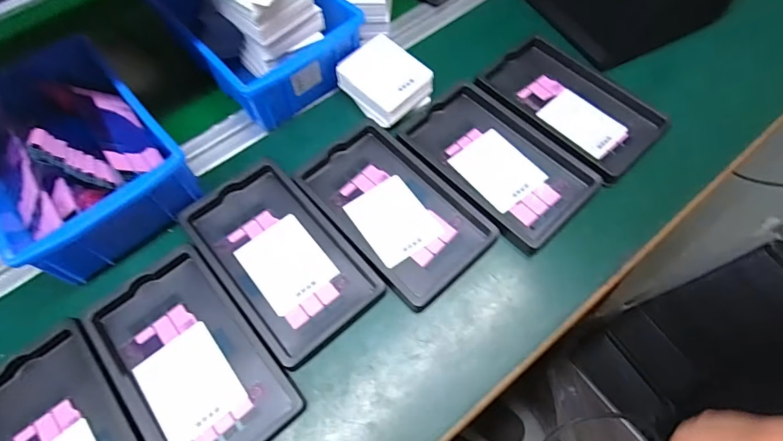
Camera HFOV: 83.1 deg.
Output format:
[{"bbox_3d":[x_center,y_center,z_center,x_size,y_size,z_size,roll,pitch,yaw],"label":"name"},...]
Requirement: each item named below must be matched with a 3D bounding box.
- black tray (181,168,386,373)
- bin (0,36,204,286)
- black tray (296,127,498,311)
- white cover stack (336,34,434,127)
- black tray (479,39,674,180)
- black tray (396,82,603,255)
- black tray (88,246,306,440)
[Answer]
[{"bbox_3d":[-0.088,0.027,0.349,0.089,0.019,0.154,-39,67,-16],"label":"black tray"},{"bbox_3d":[-0.257,-0.053,0.361,0.131,0.072,0.194,-37,66,-16],"label":"bin"},{"bbox_3d":[0.002,-0.010,0.368,0.094,0.017,0.155,-39,67,-16],"label":"black tray"},{"bbox_3d":[-0.006,-0.129,0.412,0.063,0.028,0.074,-42,67,-17],"label":"white cover stack"},{"bbox_3d":[0.168,-0.109,0.414,0.098,0.017,0.155,-39,67,-16],"label":"black tray"},{"bbox_3d":[0.092,-0.052,0.389,0.093,0.016,0.154,-38,66,-16],"label":"black tray"},{"bbox_3d":[-0.141,0.101,0.315,0.089,0.020,0.153,-38,66,-16],"label":"black tray"}]

